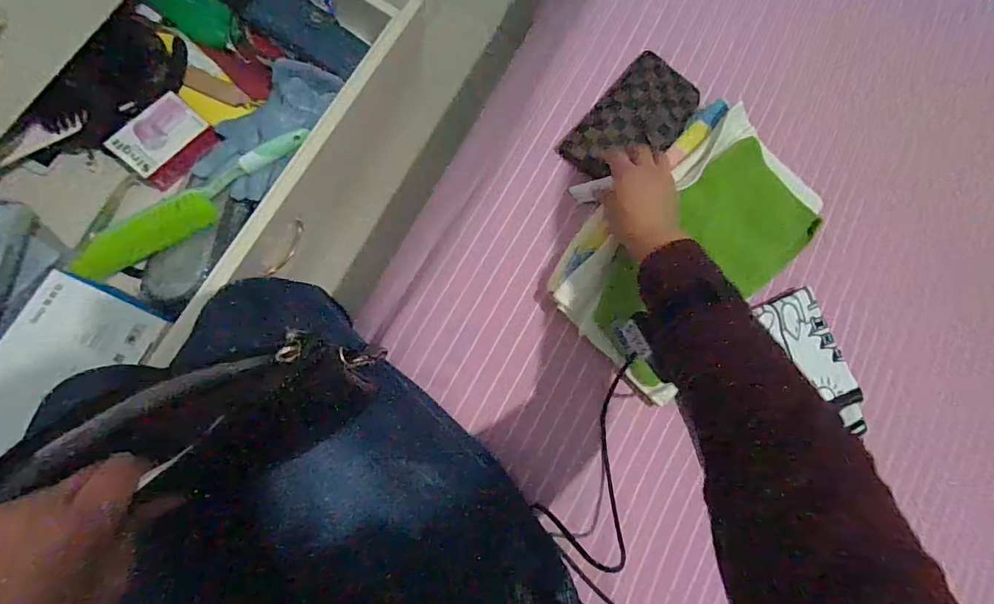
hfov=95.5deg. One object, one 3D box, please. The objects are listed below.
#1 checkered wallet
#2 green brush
[{"bbox_3d":[0.165,-0.217,0.549,0.100,0.018,0.170,41,81,2],"label":"checkered wallet"},{"bbox_3d":[-0.449,-0.170,0.701,0.352,0.065,0.053,-42,87,-8],"label":"green brush"}]

